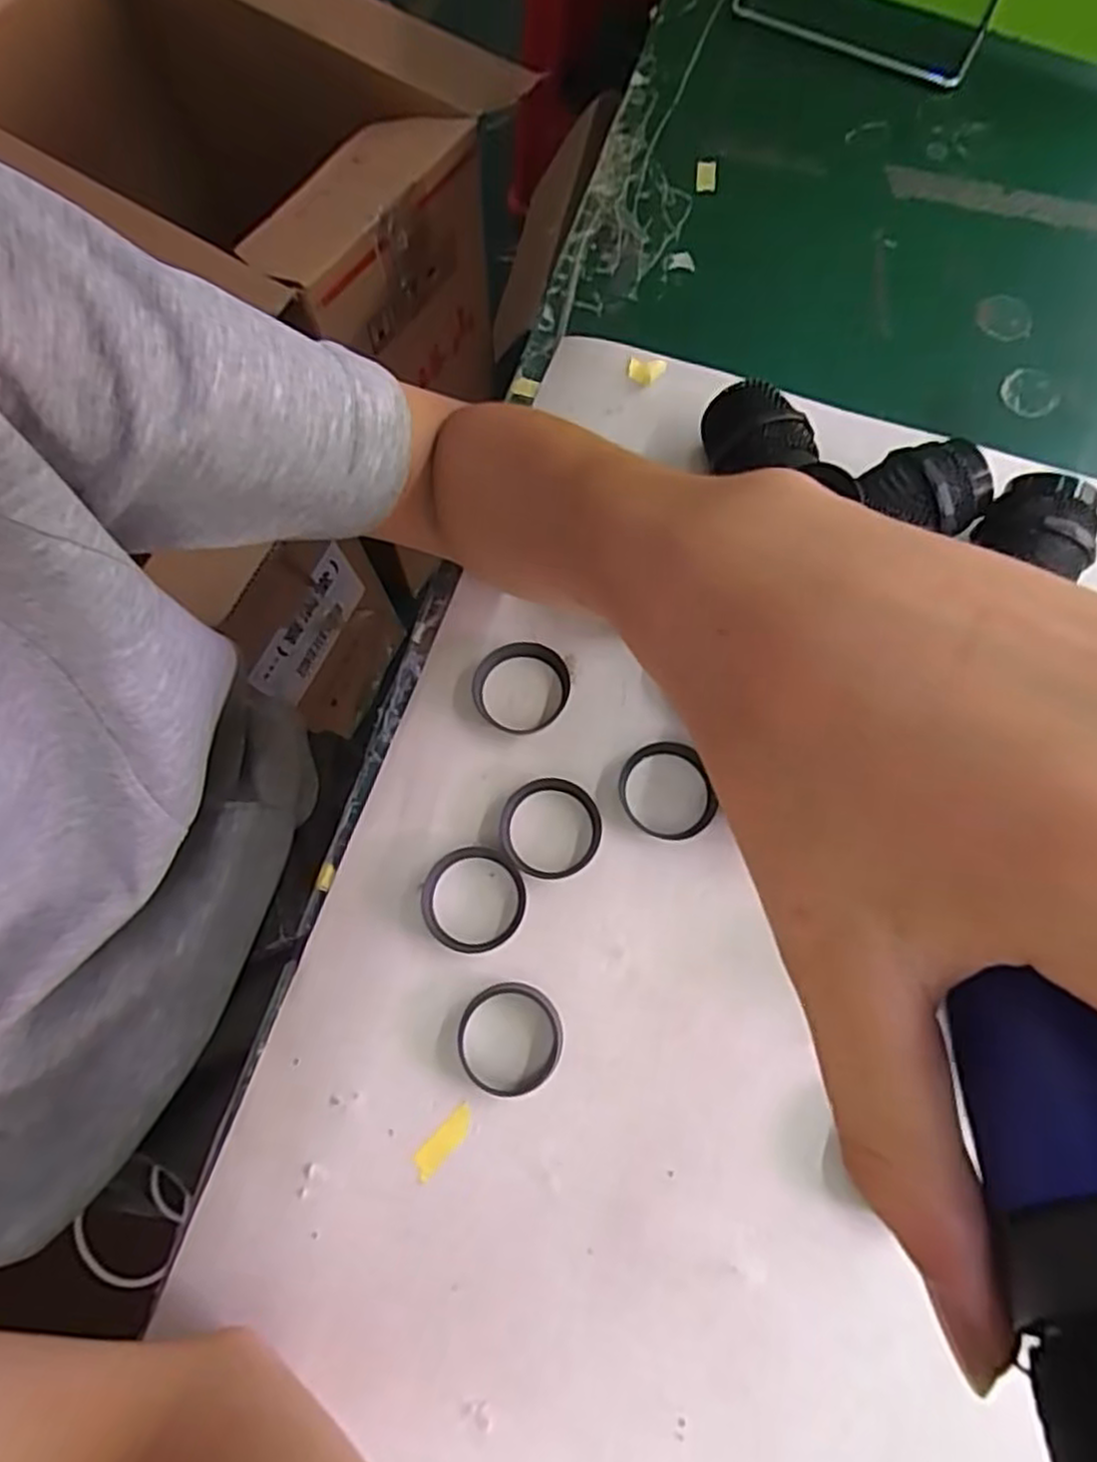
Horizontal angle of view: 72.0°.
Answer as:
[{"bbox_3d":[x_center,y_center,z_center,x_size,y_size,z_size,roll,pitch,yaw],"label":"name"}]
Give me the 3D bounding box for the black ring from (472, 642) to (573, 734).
[{"bbox_3d":[-0.013,-0.020,0.354,0.045,0.007,0.043,0,75,1],"label":"black ring"}]

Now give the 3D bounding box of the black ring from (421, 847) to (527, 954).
[{"bbox_3d":[-0.033,0.073,0.328,0.045,0.007,0.044,0,75,1],"label":"black ring"}]

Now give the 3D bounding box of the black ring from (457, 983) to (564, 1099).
[{"bbox_3d":[-0.016,0.128,0.314,0.043,0.008,0.044,0,75,1],"label":"black ring"}]

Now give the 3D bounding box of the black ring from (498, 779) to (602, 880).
[{"bbox_3d":[0.001,0.043,0.336,0.044,0.008,0.043,0,75,1],"label":"black ring"}]

